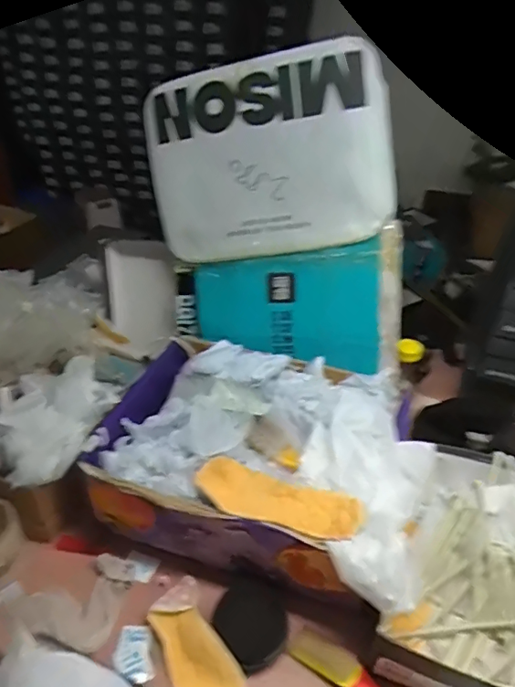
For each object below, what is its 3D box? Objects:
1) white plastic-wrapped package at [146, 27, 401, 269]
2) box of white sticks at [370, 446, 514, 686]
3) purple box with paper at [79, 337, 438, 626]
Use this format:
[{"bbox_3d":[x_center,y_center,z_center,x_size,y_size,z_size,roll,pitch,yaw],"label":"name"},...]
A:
[{"bbox_3d":[0.007,-0.288,0.790,0.375,0.295,0.041,-4,8,21],"label":"white plastic-wrapped package"},{"bbox_3d":[0.312,0.291,0.643,0.256,0.101,0.331,17,39,20],"label":"box of white sticks"},{"bbox_3d":[0.011,0.159,0.736,0.440,0.177,0.328,15,38,17],"label":"purple box with paper"}]

